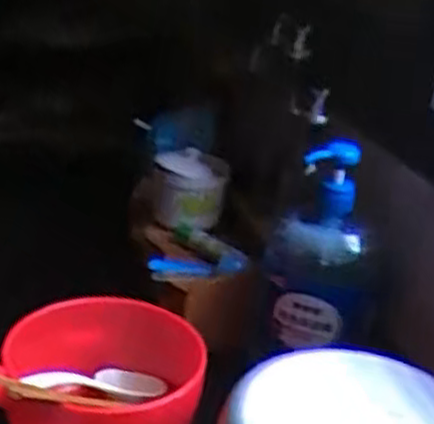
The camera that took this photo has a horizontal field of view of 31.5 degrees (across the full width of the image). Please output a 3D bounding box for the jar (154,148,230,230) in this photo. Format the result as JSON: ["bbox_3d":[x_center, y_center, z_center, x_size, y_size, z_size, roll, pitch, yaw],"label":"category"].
[{"bbox_3d":[-0.033,-0.028,0.964,0.086,0.078,0.081,6,24,-3],"label":"jar"}]

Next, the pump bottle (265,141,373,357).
[{"bbox_3d":[0.103,0.040,0.761,0.080,0.203,0.108,-11,29,-35],"label":"pump bottle"}]

